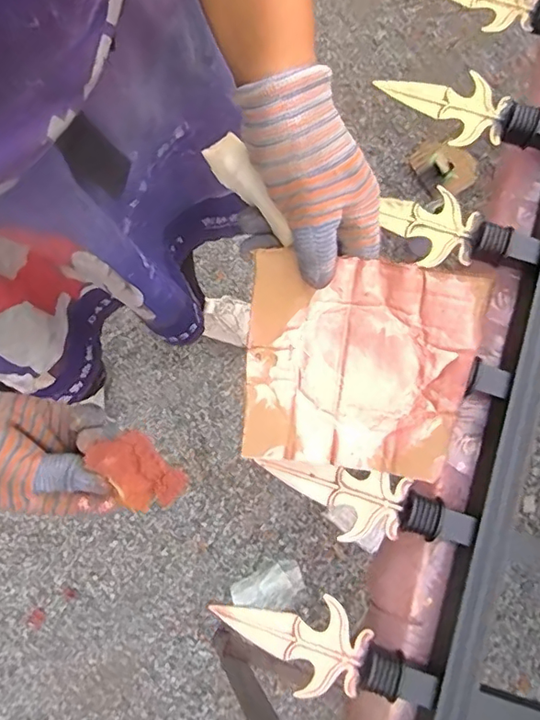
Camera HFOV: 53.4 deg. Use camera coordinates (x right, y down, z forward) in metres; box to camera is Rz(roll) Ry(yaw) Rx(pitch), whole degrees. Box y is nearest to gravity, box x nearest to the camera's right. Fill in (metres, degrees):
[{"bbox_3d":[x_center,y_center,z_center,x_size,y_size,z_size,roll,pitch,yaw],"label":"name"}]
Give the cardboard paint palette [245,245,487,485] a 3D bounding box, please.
[{"bbox_3d":[0.059,0.008,0.376,0.149,0.016,0.150,8,110,6],"label":"cardboard paint palette"}]

